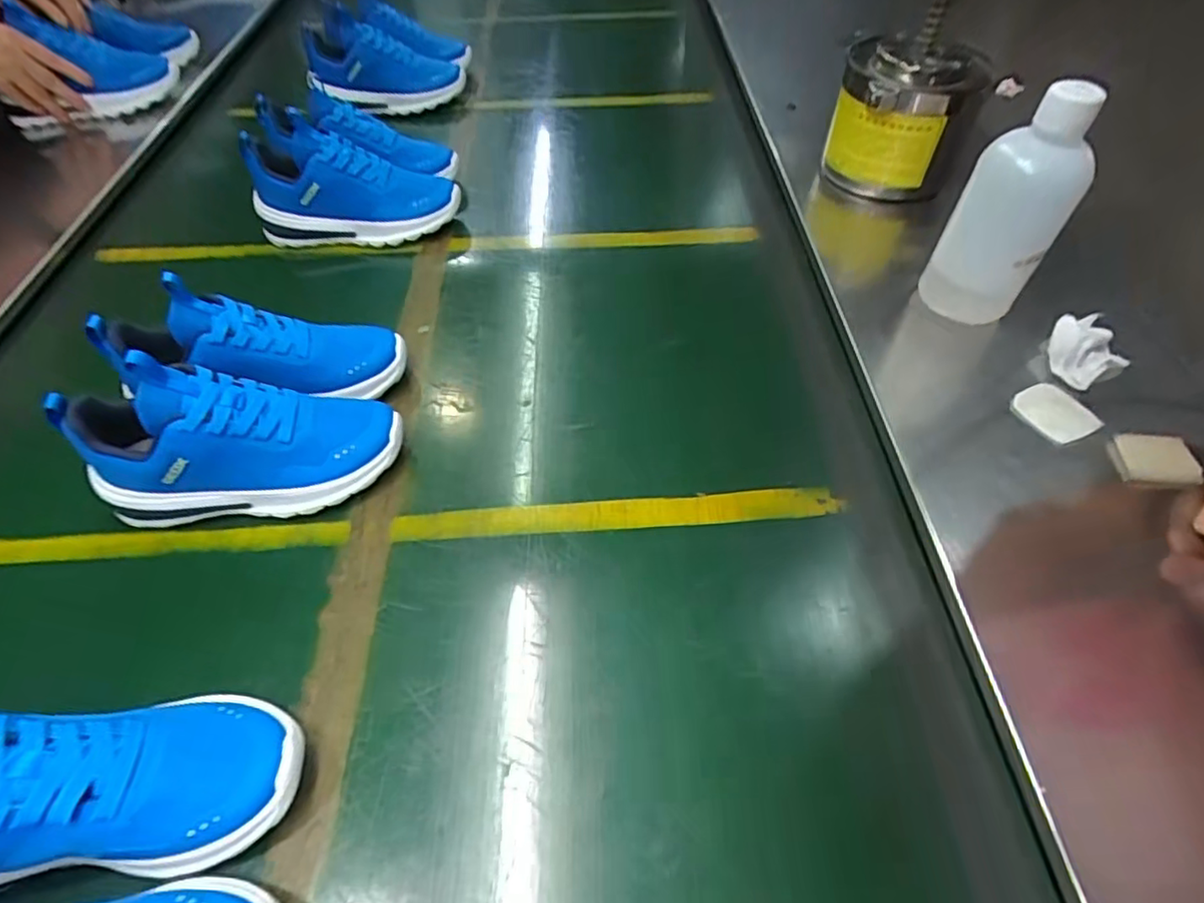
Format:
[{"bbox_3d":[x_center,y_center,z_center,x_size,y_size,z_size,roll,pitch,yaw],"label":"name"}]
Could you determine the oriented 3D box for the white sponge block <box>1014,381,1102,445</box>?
[{"bbox_3d":[0.350,-0.031,0.472,0.051,0.005,0.054,-24,56,-15],"label":"white sponge block"}]

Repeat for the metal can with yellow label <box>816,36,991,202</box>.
[{"bbox_3d":[0.318,-0.361,0.664,0.128,0.134,0.126,12,54,10],"label":"metal can with yellow label"}]

